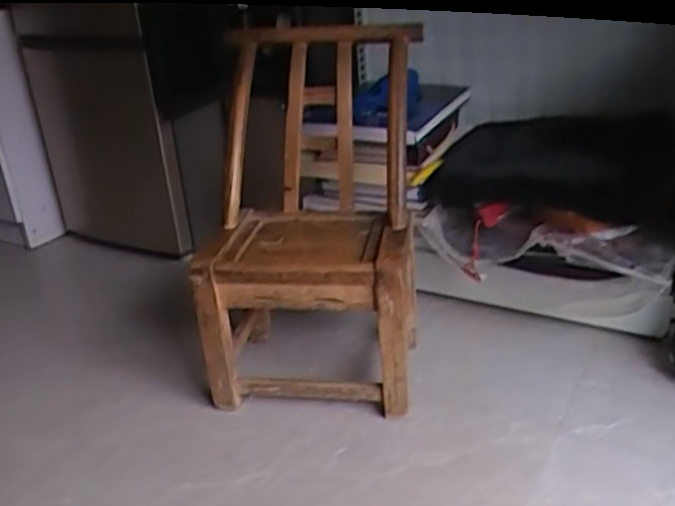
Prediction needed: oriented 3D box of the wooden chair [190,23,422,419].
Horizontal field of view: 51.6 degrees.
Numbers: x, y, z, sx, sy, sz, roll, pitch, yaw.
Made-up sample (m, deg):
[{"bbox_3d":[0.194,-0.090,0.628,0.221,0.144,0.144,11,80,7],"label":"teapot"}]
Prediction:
[{"bbox_3d":[-0.058,-0.039,1.278,0.384,0.662,0.288,1,27,13],"label":"wooden chair"}]

